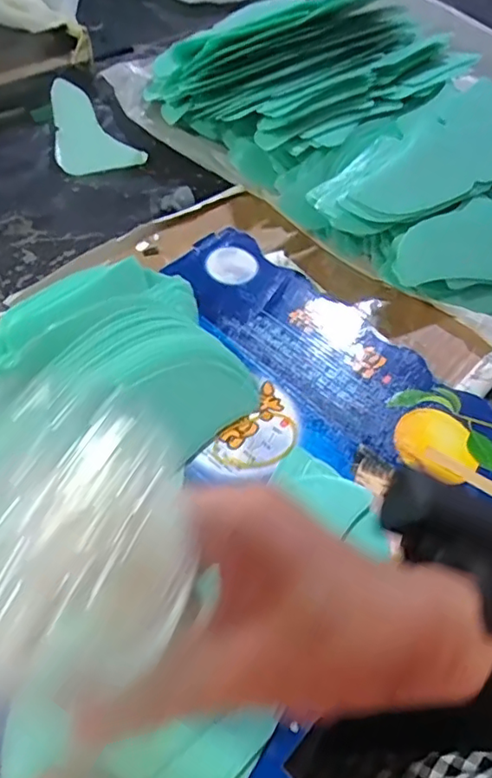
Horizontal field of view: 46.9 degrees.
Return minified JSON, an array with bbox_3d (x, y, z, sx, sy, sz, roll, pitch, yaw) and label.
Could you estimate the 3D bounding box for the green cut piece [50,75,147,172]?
[{"bbox_3d":[-0.170,-0.259,0.574,0.125,0.007,0.072,46,69,4],"label":"green cut piece"}]

